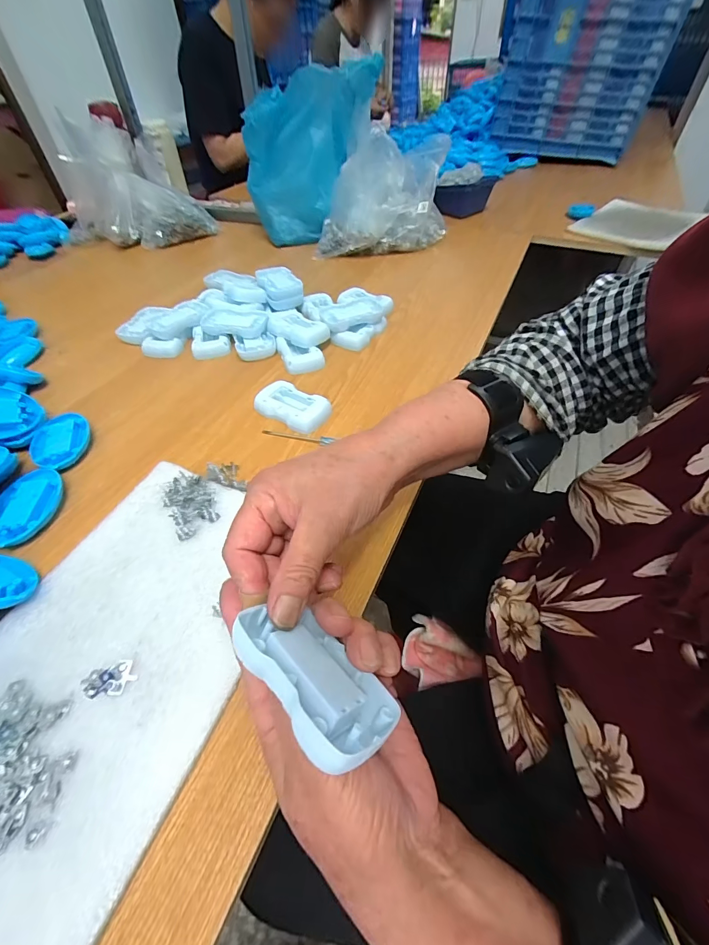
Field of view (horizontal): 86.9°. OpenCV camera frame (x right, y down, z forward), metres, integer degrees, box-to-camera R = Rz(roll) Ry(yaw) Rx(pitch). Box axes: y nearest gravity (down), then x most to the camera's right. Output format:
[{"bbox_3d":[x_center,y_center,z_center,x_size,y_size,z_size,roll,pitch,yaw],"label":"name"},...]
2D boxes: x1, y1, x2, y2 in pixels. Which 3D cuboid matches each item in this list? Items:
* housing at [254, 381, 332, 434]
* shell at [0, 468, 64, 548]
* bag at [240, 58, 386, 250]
[{"bbox_3d":[-0.071,-0.076,0.439,0.087,0.020,0.049,27,54,21],"label":"housing"},{"bbox_3d":[-0.307,0.032,0.350,0.051,0.017,0.082,-7,50,-7],"label":"shell"},{"bbox_3d":[-0.090,-0.614,0.746,0.253,0.263,0.100,4,49,2],"label":"bag"}]

